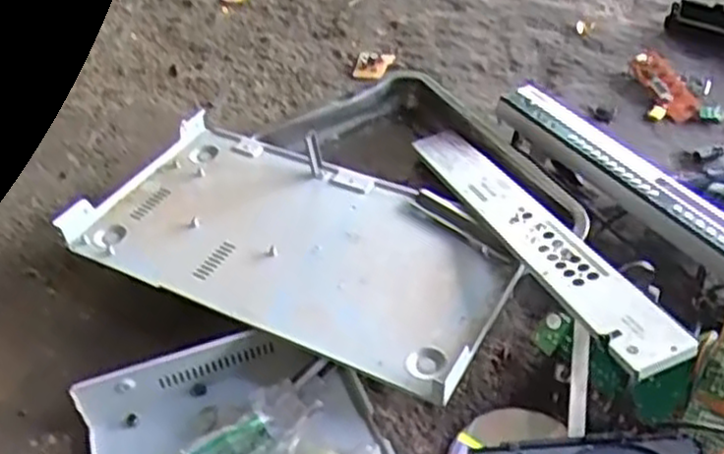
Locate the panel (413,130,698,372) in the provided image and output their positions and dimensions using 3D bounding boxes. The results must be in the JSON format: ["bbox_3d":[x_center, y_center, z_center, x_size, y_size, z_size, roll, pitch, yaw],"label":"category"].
[{"bbox_3d":[0.155,-0.002,0.728,0.055,0.009,0.411,-27,36,-7],"label":"panel"}]

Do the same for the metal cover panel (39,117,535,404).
[{"bbox_3d":[-0.066,0.005,0.757,0.425,0.033,0.228,20,50,22],"label":"metal cover panel"}]

